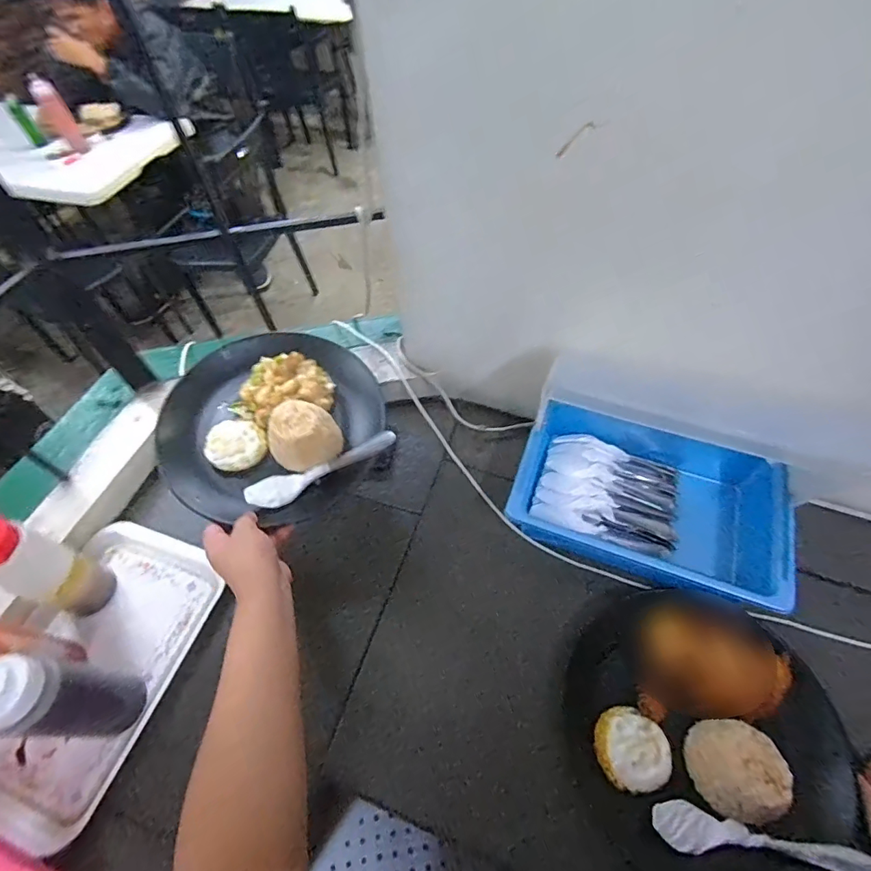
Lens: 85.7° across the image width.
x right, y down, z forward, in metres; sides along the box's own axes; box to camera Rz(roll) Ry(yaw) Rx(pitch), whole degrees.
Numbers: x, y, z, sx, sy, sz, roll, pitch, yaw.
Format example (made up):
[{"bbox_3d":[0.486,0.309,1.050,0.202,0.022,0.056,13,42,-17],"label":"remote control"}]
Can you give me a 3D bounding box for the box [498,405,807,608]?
[{"bbox_3d":[0.269,0.075,0.612,0.311,0.089,0.217,19,59,13],"label":"box"}]

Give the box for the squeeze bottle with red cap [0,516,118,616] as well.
[{"bbox_3d":[-0.437,0.144,0.519,0.053,0.211,0.061,17,58,12],"label":"squeeze bottle with red cap"}]

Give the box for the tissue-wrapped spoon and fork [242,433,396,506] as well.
[{"bbox_3d":[-0.136,0.040,0.574,0.184,0.018,0.034,-26,59,-15],"label":"tissue-wrapped spoon and fork"}]

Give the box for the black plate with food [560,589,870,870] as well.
[{"bbox_3d":[0.271,0.289,0.473,0.259,0.063,0.252,-1,56,1],"label":"black plate with food"}]

